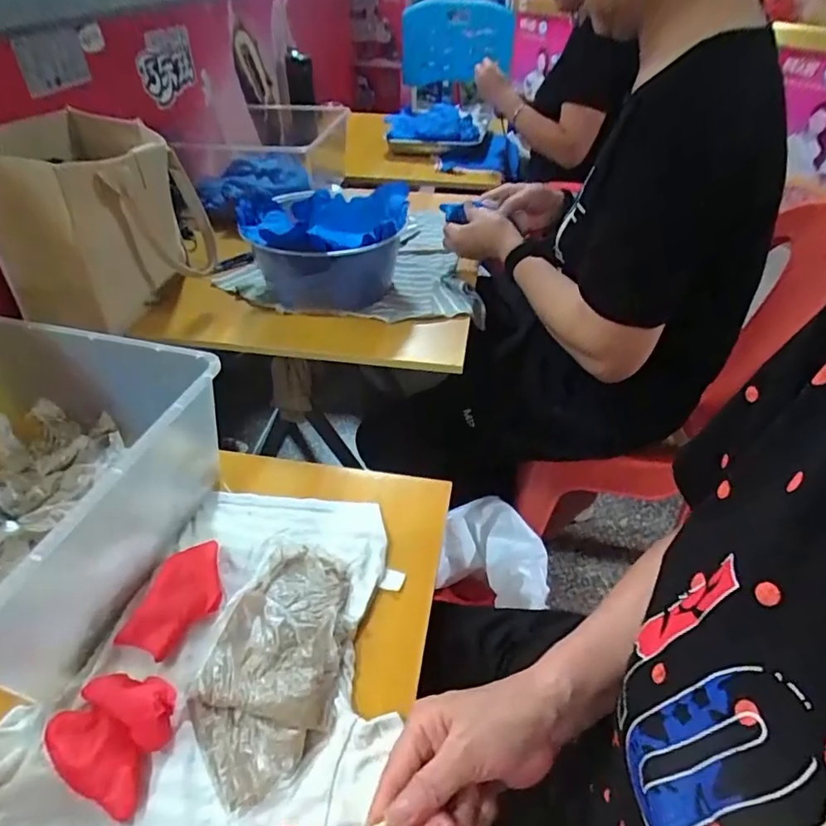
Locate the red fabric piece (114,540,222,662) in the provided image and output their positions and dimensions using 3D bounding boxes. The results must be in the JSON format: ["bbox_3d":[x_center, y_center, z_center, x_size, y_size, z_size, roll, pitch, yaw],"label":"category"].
[{"bbox_3d":[-0.197,0.154,0.452,0.056,0.024,0.098,16,43,17],"label":"red fabric piece"}]

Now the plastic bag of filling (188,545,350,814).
[{"bbox_3d":[-0.110,0.187,0.417,0.102,0.023,0.187,3,41,2],"label":"plastic bag of filling"}]

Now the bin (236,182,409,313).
[{"bbox_3d":[-0.126,-0.239,0.765,0.214,0.116,0.231,4,41,4],"label":"bin"}]

